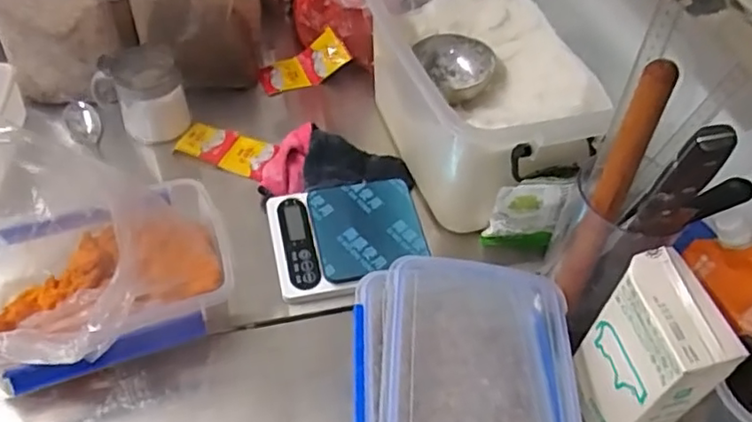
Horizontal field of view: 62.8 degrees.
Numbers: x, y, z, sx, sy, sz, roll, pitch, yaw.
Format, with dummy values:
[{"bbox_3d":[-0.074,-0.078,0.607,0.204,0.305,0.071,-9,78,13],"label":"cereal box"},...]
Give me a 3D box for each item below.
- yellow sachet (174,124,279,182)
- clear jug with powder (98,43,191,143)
[{"bbox_3d":[-0.201,-0.083,0.834,0.134,0.018,0.055,20,73,13],"label":"yellow sachet"},{"bbox_3d":[-0.302,-0.151,0.821,0.086,0.103,0.104,-22,56,-23],"label":"clear jug with powder"}]

